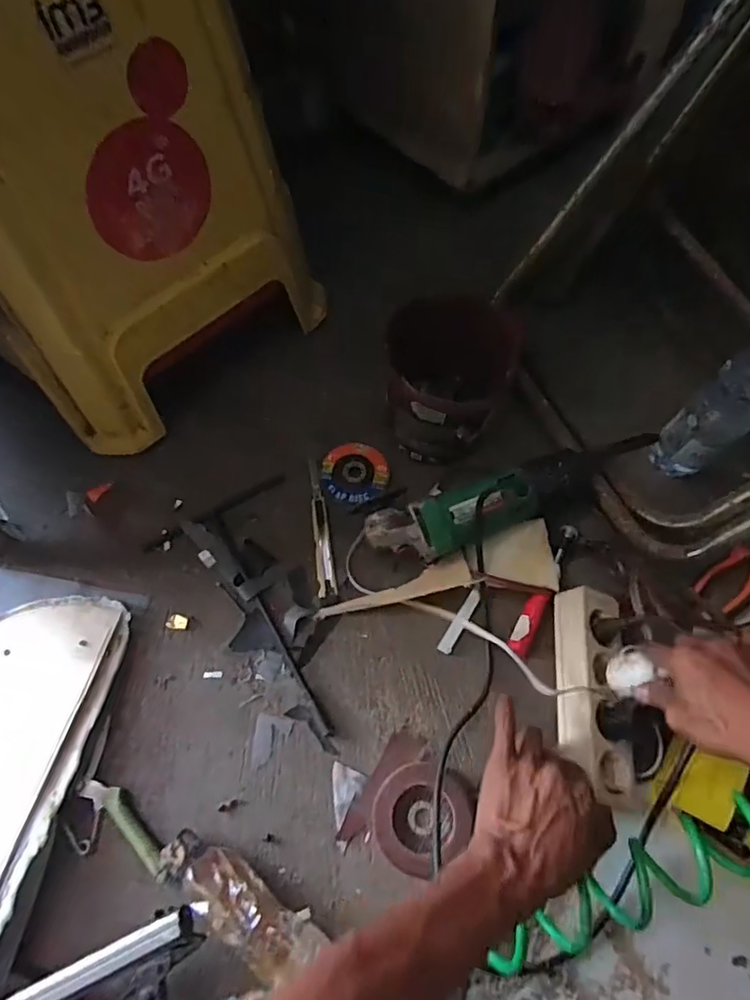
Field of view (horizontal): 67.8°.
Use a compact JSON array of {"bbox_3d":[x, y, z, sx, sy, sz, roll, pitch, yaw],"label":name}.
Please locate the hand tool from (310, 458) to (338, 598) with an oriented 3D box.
[{"bbox_3d":[-0.066,0.029,0.661,0.022,0.006,0.175,-8,66,-5],"label":"hand tool"}]

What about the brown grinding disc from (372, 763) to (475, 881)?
[{"bbox_3d":[0.045,0.300,0.529,0.094,0.010,0.086,1,65,-1],"label":"brown grinding disc"}]

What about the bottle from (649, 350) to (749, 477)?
[{"bbox_3d":[0.378,-0.099,0.595,0.077,0.249,0.069,-35,71,-16],"label":"bottle"}]

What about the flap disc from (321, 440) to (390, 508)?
[{"bbox_3d":[-0.025,-0.035,0.681,0.075,0.012,0.077,1,65,-1],"label":"flap disc"}]

